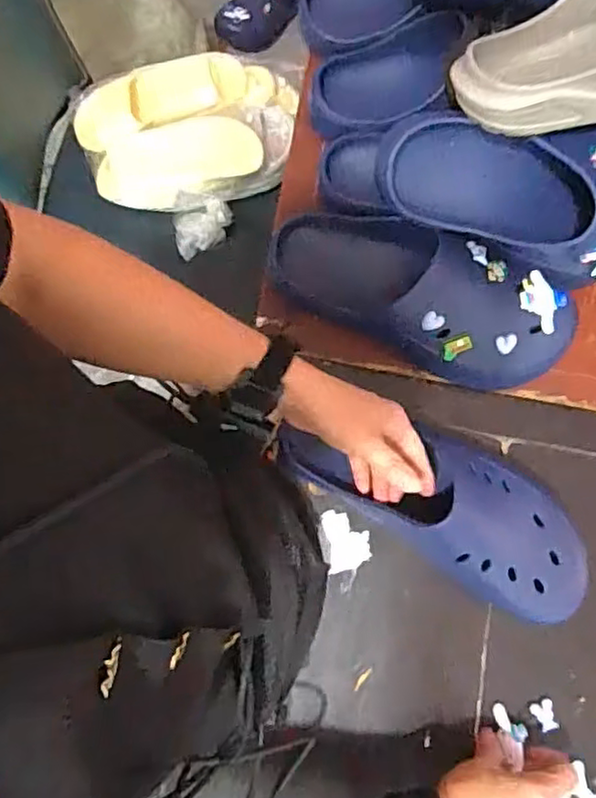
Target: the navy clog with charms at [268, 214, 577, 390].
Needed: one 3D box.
[{"bbox_3d":[0.117,-0.104,0.612,0.294,0.083,0.120,19,79,4],"label":"navy clog with charms"}]

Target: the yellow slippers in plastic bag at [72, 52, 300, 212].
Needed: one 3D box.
[{"bbox_3d":[-0.185,-0.437,1.040,0.360,0.086,0.231,-4,81,-2],"label":"yellow slippers in plastic bag"}]

